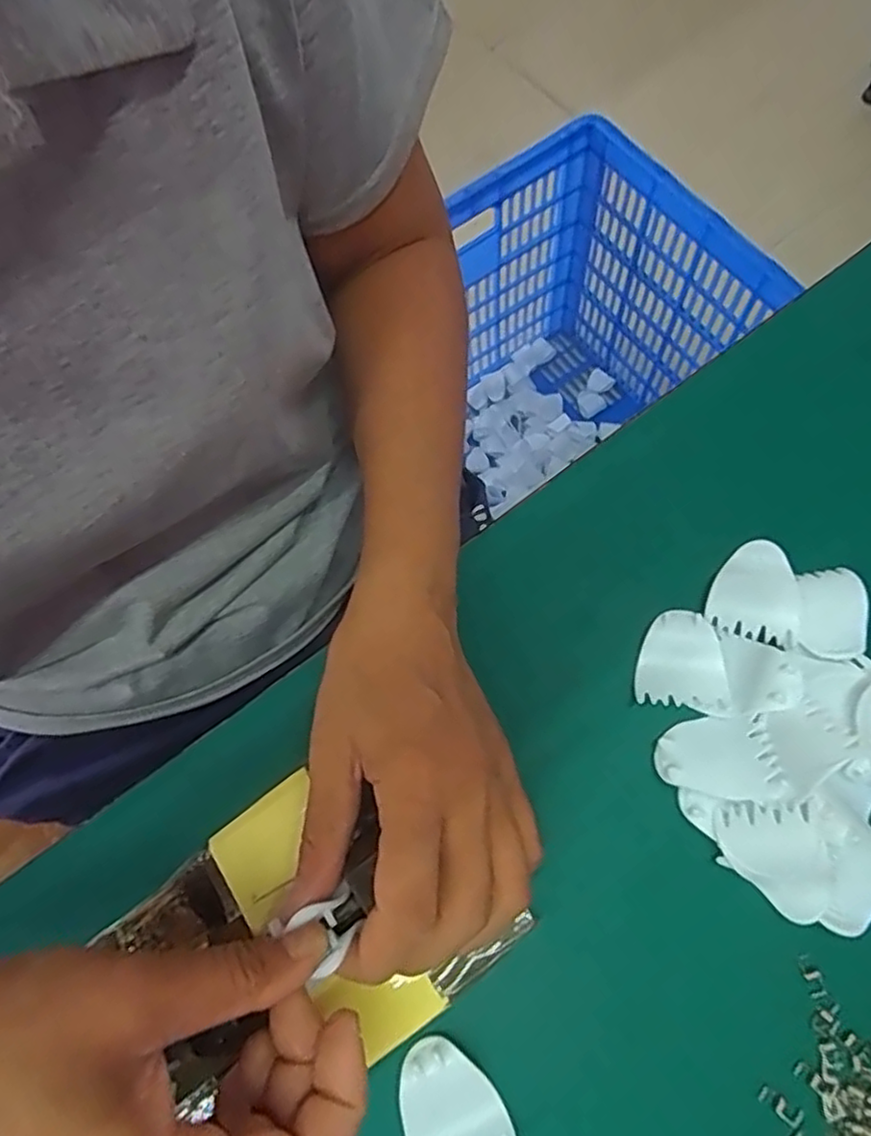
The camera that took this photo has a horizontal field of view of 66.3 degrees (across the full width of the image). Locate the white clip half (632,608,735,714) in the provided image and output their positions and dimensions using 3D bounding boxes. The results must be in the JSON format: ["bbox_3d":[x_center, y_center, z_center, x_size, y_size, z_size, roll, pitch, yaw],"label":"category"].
[{"bbox_3d":[0.110,0.041,0.299,0.038,0.010,0.042,4,71,7],"label":"white clip half"}]

